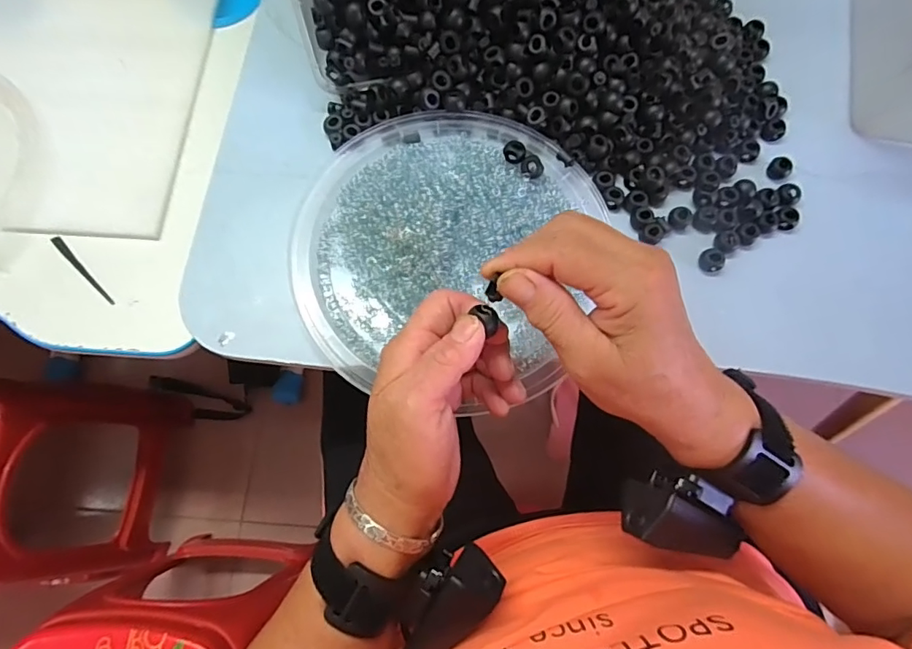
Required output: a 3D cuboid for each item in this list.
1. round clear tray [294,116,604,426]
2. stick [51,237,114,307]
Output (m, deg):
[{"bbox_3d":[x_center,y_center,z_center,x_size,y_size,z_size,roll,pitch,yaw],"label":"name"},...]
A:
[{"bbox_3d":[-0.011,-0.064,0.372,0.213,0.024,0.228,0,74,1],"label":"round clear tray"},{"bbox_3d":[-0.333,-0.047,0.448,0.008,0.004,0.087,-43,78,-11],"label":"stick"}]

